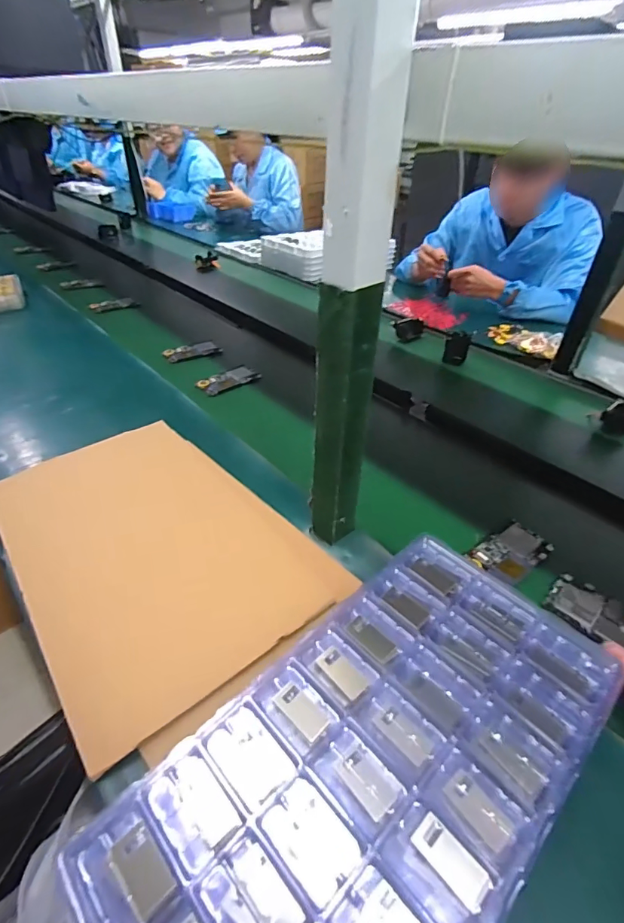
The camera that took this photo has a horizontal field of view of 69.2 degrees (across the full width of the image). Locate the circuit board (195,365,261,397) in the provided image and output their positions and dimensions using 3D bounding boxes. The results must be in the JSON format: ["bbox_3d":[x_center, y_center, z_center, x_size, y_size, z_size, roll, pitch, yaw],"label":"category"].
[{"bbox_3d":[-0.169,-0.166,0.910,0.119,0.008,0.065,-29,46,-35],"label":"circuit board"}]

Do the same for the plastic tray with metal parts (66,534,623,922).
[{"bbox_3d":[0.050,0.211,0.330,0.384,0.032,0.200,-27,47,-35],"label":"plastic tray with metal parts"}]

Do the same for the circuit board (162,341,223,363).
[{"bbox_3d":[-0.267,-0.248,1.006,0.118,0.010,0.063,-18,41,-25],"label":"circuit board"}]

